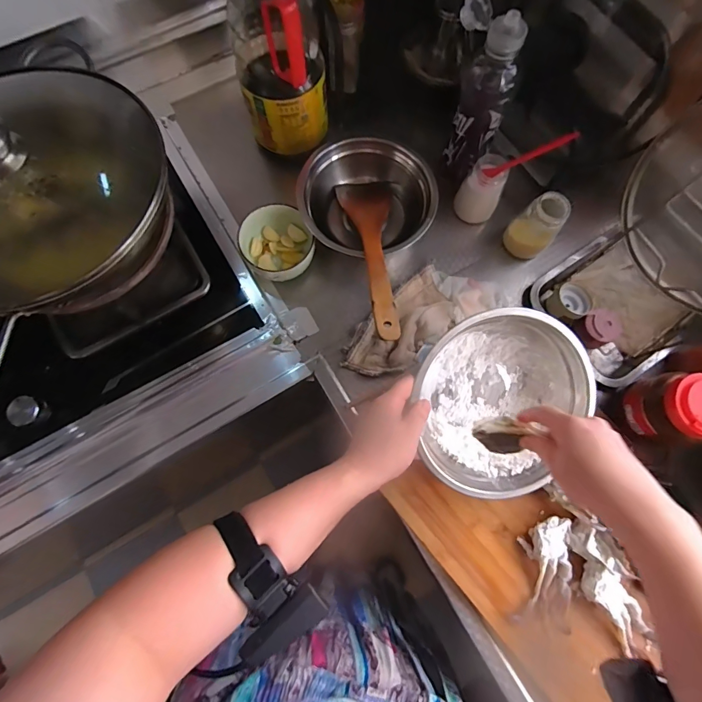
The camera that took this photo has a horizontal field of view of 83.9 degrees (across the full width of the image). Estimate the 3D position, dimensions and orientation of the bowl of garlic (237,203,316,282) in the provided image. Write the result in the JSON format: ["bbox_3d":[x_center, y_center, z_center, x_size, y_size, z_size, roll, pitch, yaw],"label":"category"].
[{"bbox_3d":[-0.105,-0.147,0.564,0.098,0.056,0.104,0,76,-1],"label":"bowl of garlic"}]

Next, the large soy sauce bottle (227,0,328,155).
[{"bbox_3d":[-0.091,-0.389,0.496,0.117,0.263,0.100,-15,76,-5],"label":"large soy sauce bottle"}]

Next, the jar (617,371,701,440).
[{"bbox_3d":[0.386,0.066,0.464,0.074,0.091,0.076,0,76,-1],"label":"jar"}]

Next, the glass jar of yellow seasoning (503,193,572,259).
[{"bbox_3d":[0.266,-0.173,0.568,0.051,0.111,0.051,0,76,-1],"label":"glass jar of yellow seasoning"}]

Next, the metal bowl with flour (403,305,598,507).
[{"bbox_3d":[0.169,0.058,0.475,0.216,0.085,0.216,-1,98,-8],"label":"metal bowl with flour"}]

